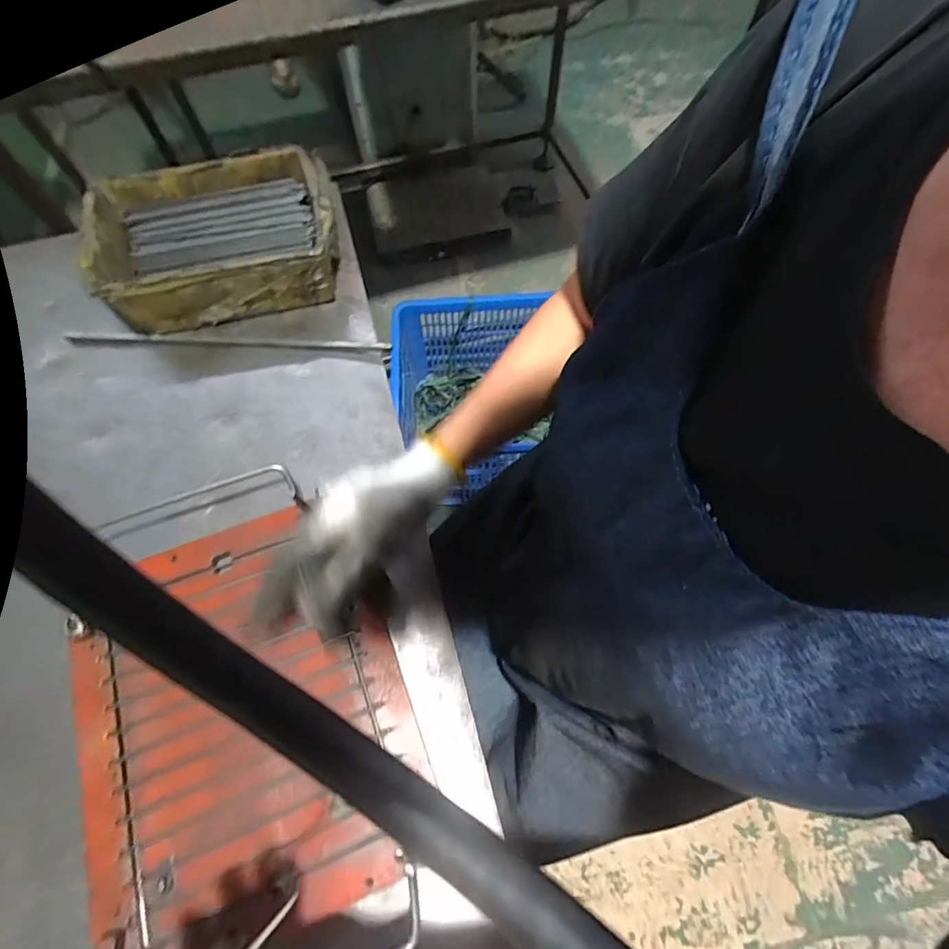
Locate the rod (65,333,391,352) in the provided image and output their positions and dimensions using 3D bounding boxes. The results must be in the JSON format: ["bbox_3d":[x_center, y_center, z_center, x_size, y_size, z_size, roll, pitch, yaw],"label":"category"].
[{"bbox_3d":[-0.278,-0.148,0.527,0.360,0.007,0.014,2,66,2],"label":"rod"}]

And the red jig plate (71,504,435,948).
[{"bbox_3d":[-0.183,0.180,0.373,0.238,0.014,0.294,-20,67,-8],"label":"red jig plate"}]

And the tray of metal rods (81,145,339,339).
[{"bbox_3d":[-0.290,-0.269,0.543,0.258,0.077,0.185,-13,67,-5],"label":"tray of metal rods"}]

